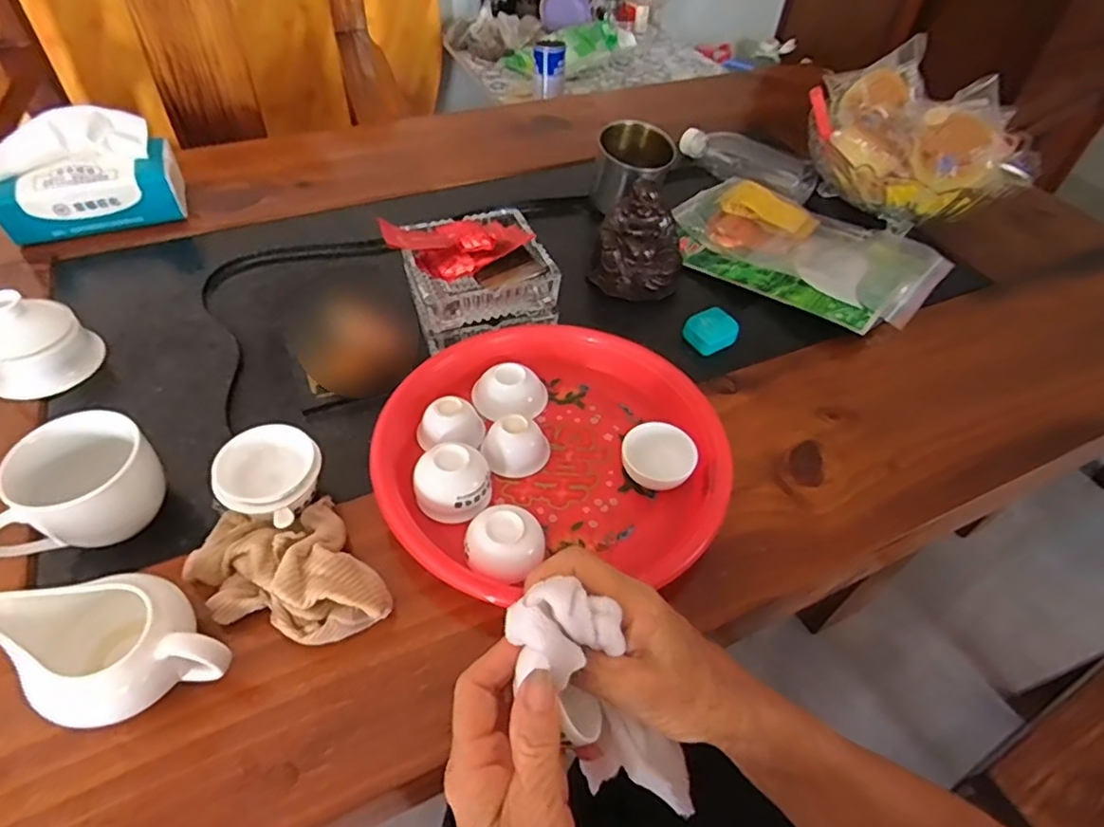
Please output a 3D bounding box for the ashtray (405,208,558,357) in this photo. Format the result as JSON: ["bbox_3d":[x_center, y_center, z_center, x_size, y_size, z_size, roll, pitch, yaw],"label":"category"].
[{"bbox_3d":[-0.070,-0.127,0.565,0.122,0.053,0.128,-14,50,-15],"label":"ashtray"}]

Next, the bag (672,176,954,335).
[{"bbox_3d":[0.265,-0.177,0.658,0.261,0.035,0.181,30,54,23],"label":"bag"}]

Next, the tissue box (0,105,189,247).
[{"bbox_3d":[-0.470,-0.235,0.624,0.162,0.105,0.070,-17,51,-17],"label":"tissue box"}]

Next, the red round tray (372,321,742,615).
[{"bbox_3d":[-0.002,0.024,0.465,0.248,0.039,0.225,-9,49,-10],"label":"red round tray"}]

